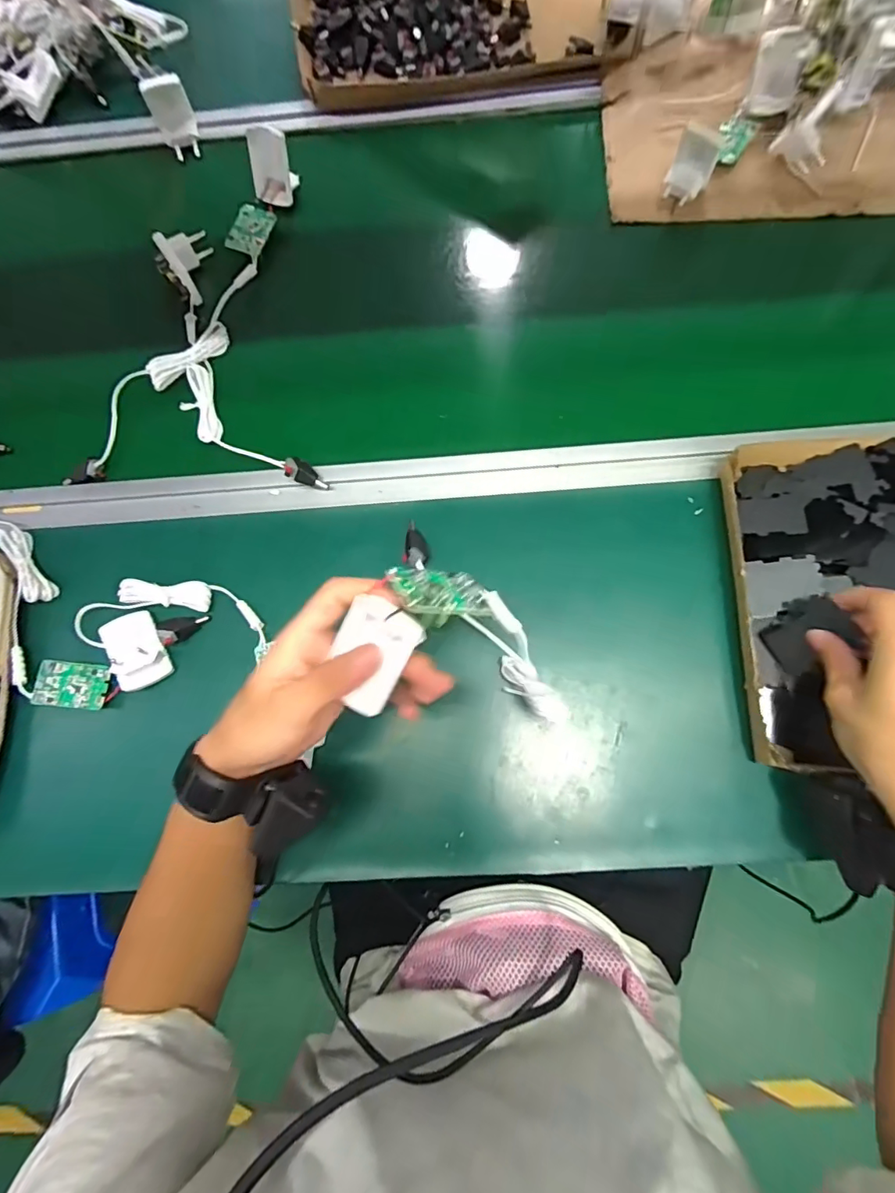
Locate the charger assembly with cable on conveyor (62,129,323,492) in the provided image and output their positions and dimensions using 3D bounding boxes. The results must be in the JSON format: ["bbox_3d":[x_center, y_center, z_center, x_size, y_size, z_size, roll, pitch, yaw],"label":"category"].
[{"bbox_3d":[-0.216,-0.272,0.484,0.211,0.043,0.340,1,76,3],"label":"charger assembly with cable on conveyor"}]

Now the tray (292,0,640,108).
[{"bbox_3d":[0.018,-0.669,0.582,0.380,0.047,0.281,-10,76,0],"label":"tray"}]

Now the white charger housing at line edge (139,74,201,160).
[{"bbox_3d":[-0.280,-0.490,0.530,0.039,0.059,0.027,-21,76,-3],"label":"white charger housing at line edge"}]

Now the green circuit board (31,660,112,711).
[{"bbox_3d":[-0.297,0.069,0.407,0.053,0.007,0.035,6,77,4],"label":"green circuit board"}]

